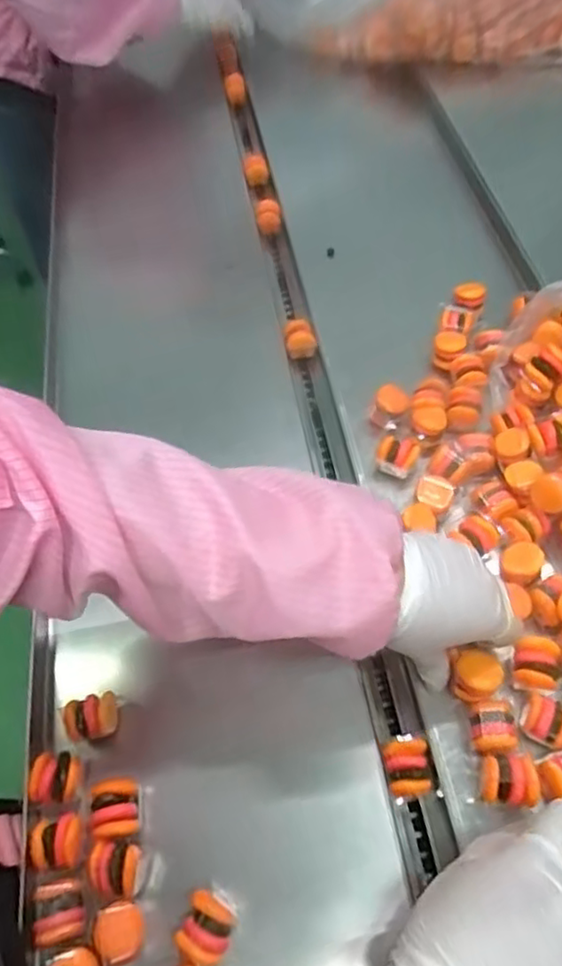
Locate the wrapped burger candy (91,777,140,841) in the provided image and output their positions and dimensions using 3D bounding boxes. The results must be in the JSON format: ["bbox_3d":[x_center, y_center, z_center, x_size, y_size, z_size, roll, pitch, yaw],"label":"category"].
[{"bbox_3d":[-0.104,0.211,0.417,0.027,0.036,0.033,-8,58,-1],"label":"wrapped burger candy"}]

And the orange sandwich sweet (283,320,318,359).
[{"bbox_3d":[0.019,-0.142,0.639,0.029,0.031,0.024,-4,58,1],"label":"orange sandwich sweet"}]

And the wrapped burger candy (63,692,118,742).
[{"bbox_3d":[-0.129,0.164,0.449,0.033,0.033,0.025,-18,58,-7],"label":"wrapped burger candy"}]

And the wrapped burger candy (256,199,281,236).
[{"bbox_3d":[-0.015,-0.303,0.735,0.026,0.030,0.022,-7,58,-1],"label":"wrapped burger candy"}]

